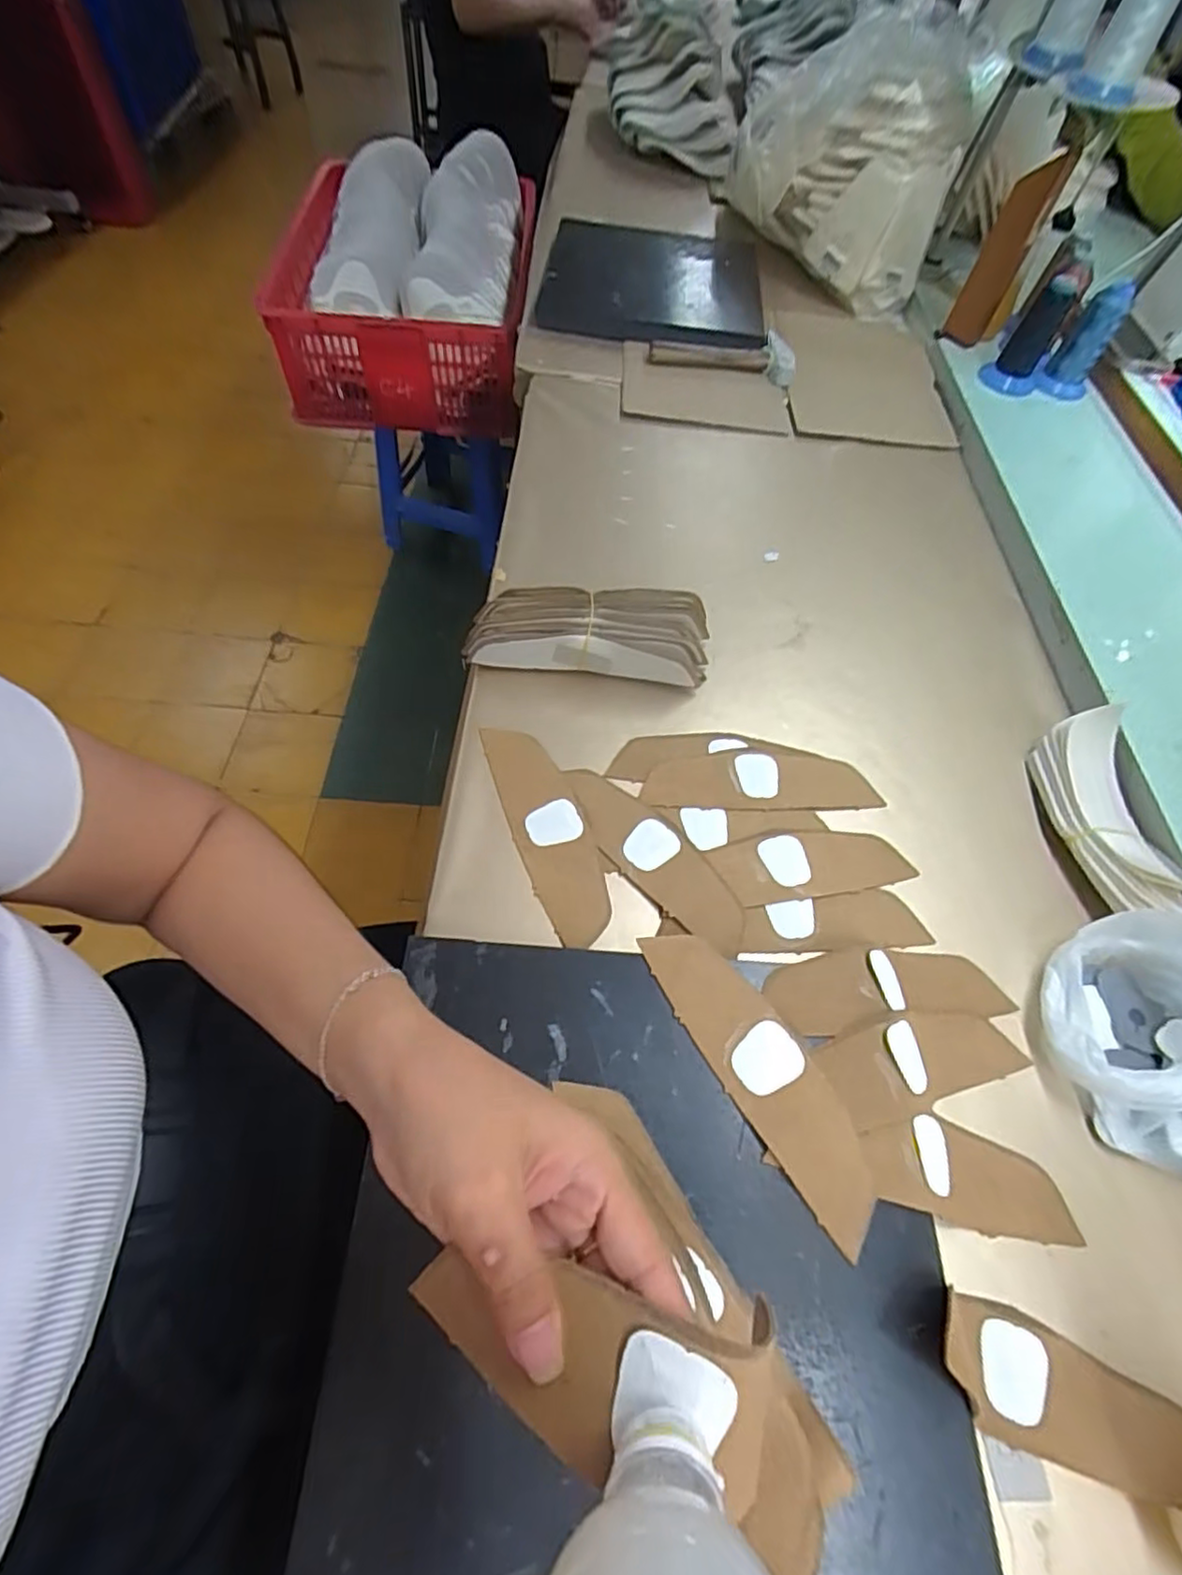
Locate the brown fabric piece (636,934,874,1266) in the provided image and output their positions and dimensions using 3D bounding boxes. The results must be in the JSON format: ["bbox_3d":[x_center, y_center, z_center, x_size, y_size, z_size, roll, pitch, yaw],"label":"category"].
[{"bbox_3d":[0.099,0.162,0.380,0.051,0.004,0.183,-29,64,-16],"label":"brown fabric piece"}]

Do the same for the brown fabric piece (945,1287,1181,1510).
[{"bbox_3d":[0.234,0.301,0.320,0.113,0.028,0.056,19,59,7],"label":"brown fabric piece"}]

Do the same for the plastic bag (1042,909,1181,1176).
[{"bbox_3d":[0.349,0.153,0.401,0.111,0.062,0.147,15,59,4],"label":"plastic bag"}]

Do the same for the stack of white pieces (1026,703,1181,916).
[{"bbox_3d":[0.391,0.019,0.495,0.065,0.044,0.175,2,59,-4],"label":"stack of white pieces"}]

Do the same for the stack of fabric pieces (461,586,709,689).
[{"bbox_3d":[0.000,-0.128,0.542,0.203,0.058,0.065,3,58,-3],"label":"stack of fabric pieces"}]

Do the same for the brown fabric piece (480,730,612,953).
[{"bbox_3d":[-0.032,0.028,0.477,0.052,0.008,0.182,-17,63,-12],"label":"brown fabric piece"}]

